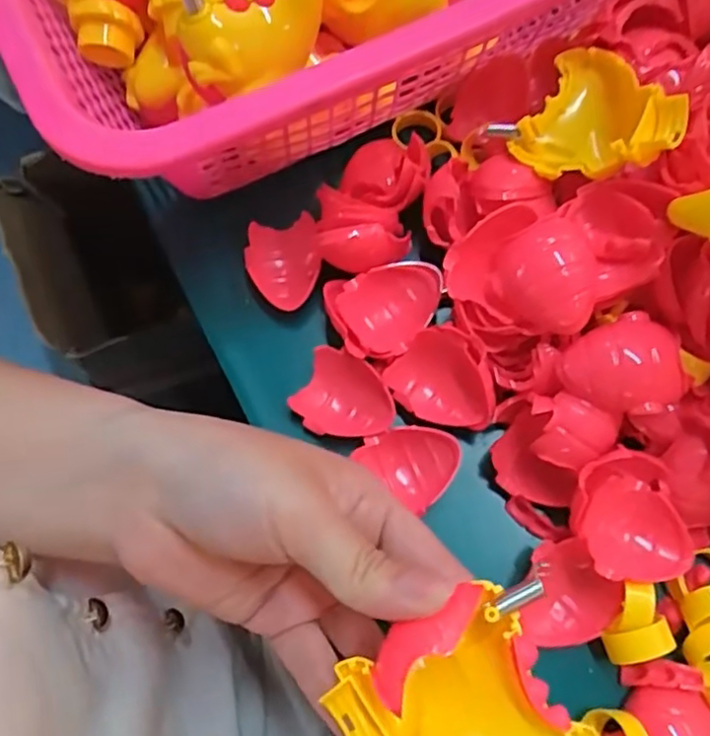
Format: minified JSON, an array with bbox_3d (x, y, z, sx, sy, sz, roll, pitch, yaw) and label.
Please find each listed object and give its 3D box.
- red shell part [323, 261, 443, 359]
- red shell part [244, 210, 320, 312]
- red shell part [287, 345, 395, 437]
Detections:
[{"bbox_3d":[0.015,-0.024,0.294,0.051,0.018,0.039,-12,73,-2],"label":"red shell part"},{"bbox_3d":[-0.034,-0.050,0.310,0.035,0.019,0.041,-11,73,-1],"label":"red shell part"},{"bbox_3d":[-0.004,0.013,0.288,0.042,0.014,0.036,25,75,9],"label":"red shell part"}]

